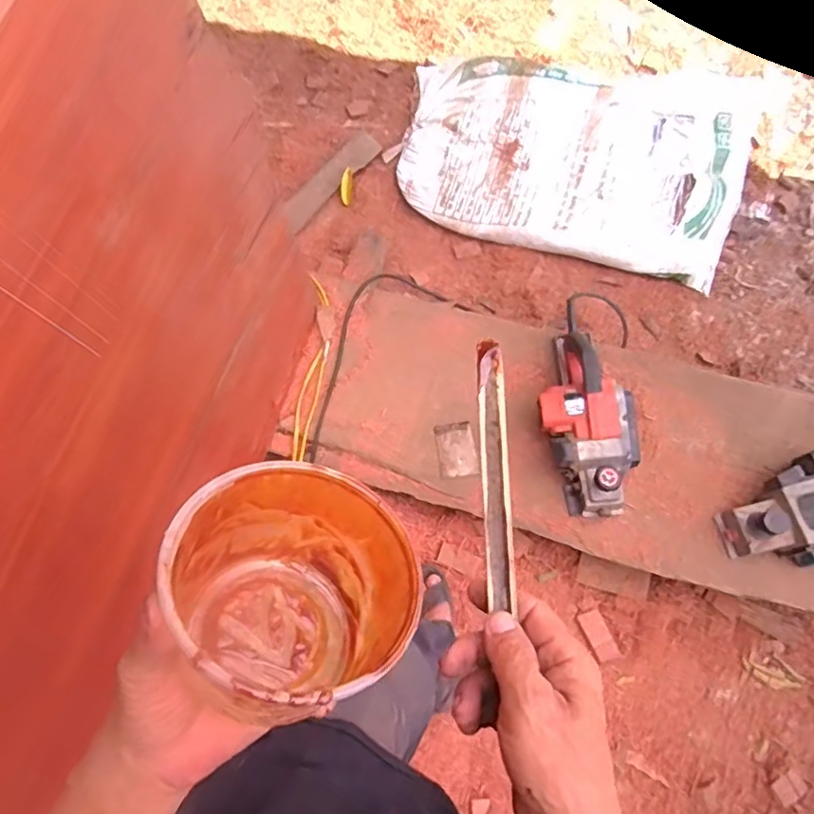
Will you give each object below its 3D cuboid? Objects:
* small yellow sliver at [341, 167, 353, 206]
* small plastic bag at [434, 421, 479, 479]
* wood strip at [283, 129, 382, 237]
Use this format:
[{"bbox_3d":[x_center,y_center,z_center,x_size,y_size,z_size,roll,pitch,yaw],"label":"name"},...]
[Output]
[{"bbox_3d":[-0.158,-0.581,1.574,0.030,0.008,0.098,3,86,2],"label":"small yellow sliver"},{"bbox_3d":[0.100,0.088,1.235,0.080,0.007,0.119,-16,63,17],"label":"small plastic bag"},{"bbox_3d":[-0.204,-0.593,1.570,0.073,0.019,0.330,44,83,-7],"label":"wood strip"}]

